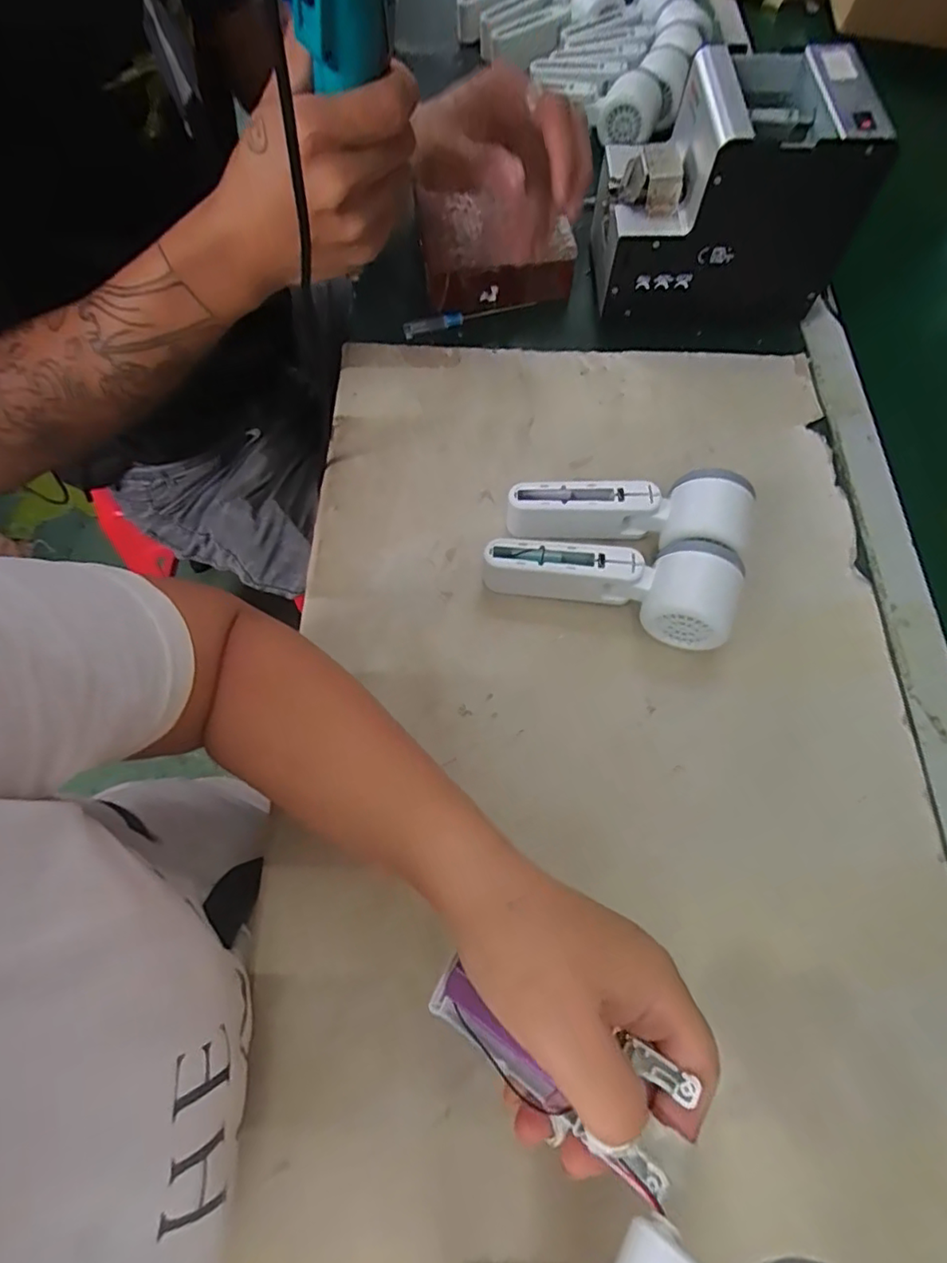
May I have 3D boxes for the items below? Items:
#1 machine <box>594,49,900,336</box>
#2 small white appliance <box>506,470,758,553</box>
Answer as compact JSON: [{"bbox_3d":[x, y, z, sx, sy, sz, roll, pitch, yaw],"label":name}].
[{"bbox_3d":[0.199,-0.349,0.486,0.177,0.147,0.134,0,66,0],"label":"machine"},{"bbox_3d":[0.106,-0.081,0.419,0.163,0.050,0.055,5,66,2],"label":"small white appliance"}]

